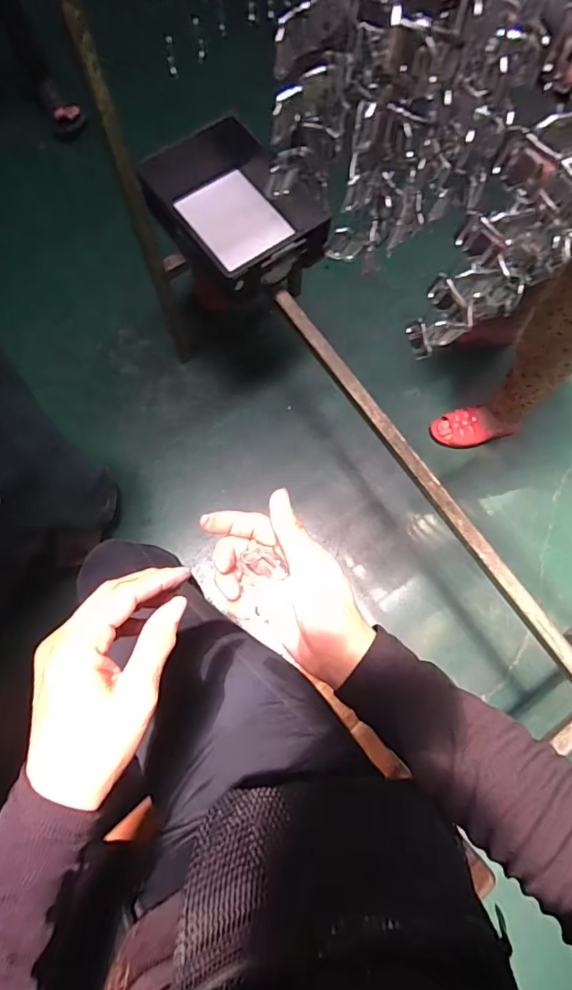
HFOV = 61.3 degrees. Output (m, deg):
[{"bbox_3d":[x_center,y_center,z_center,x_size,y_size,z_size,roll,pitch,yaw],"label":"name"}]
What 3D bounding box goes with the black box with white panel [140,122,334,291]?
[{"bbox_3d":[-0.101,-0.554,0.971,0.228,0.153,0.294,-42,79,-11],"label":"black box with white panel"}]

